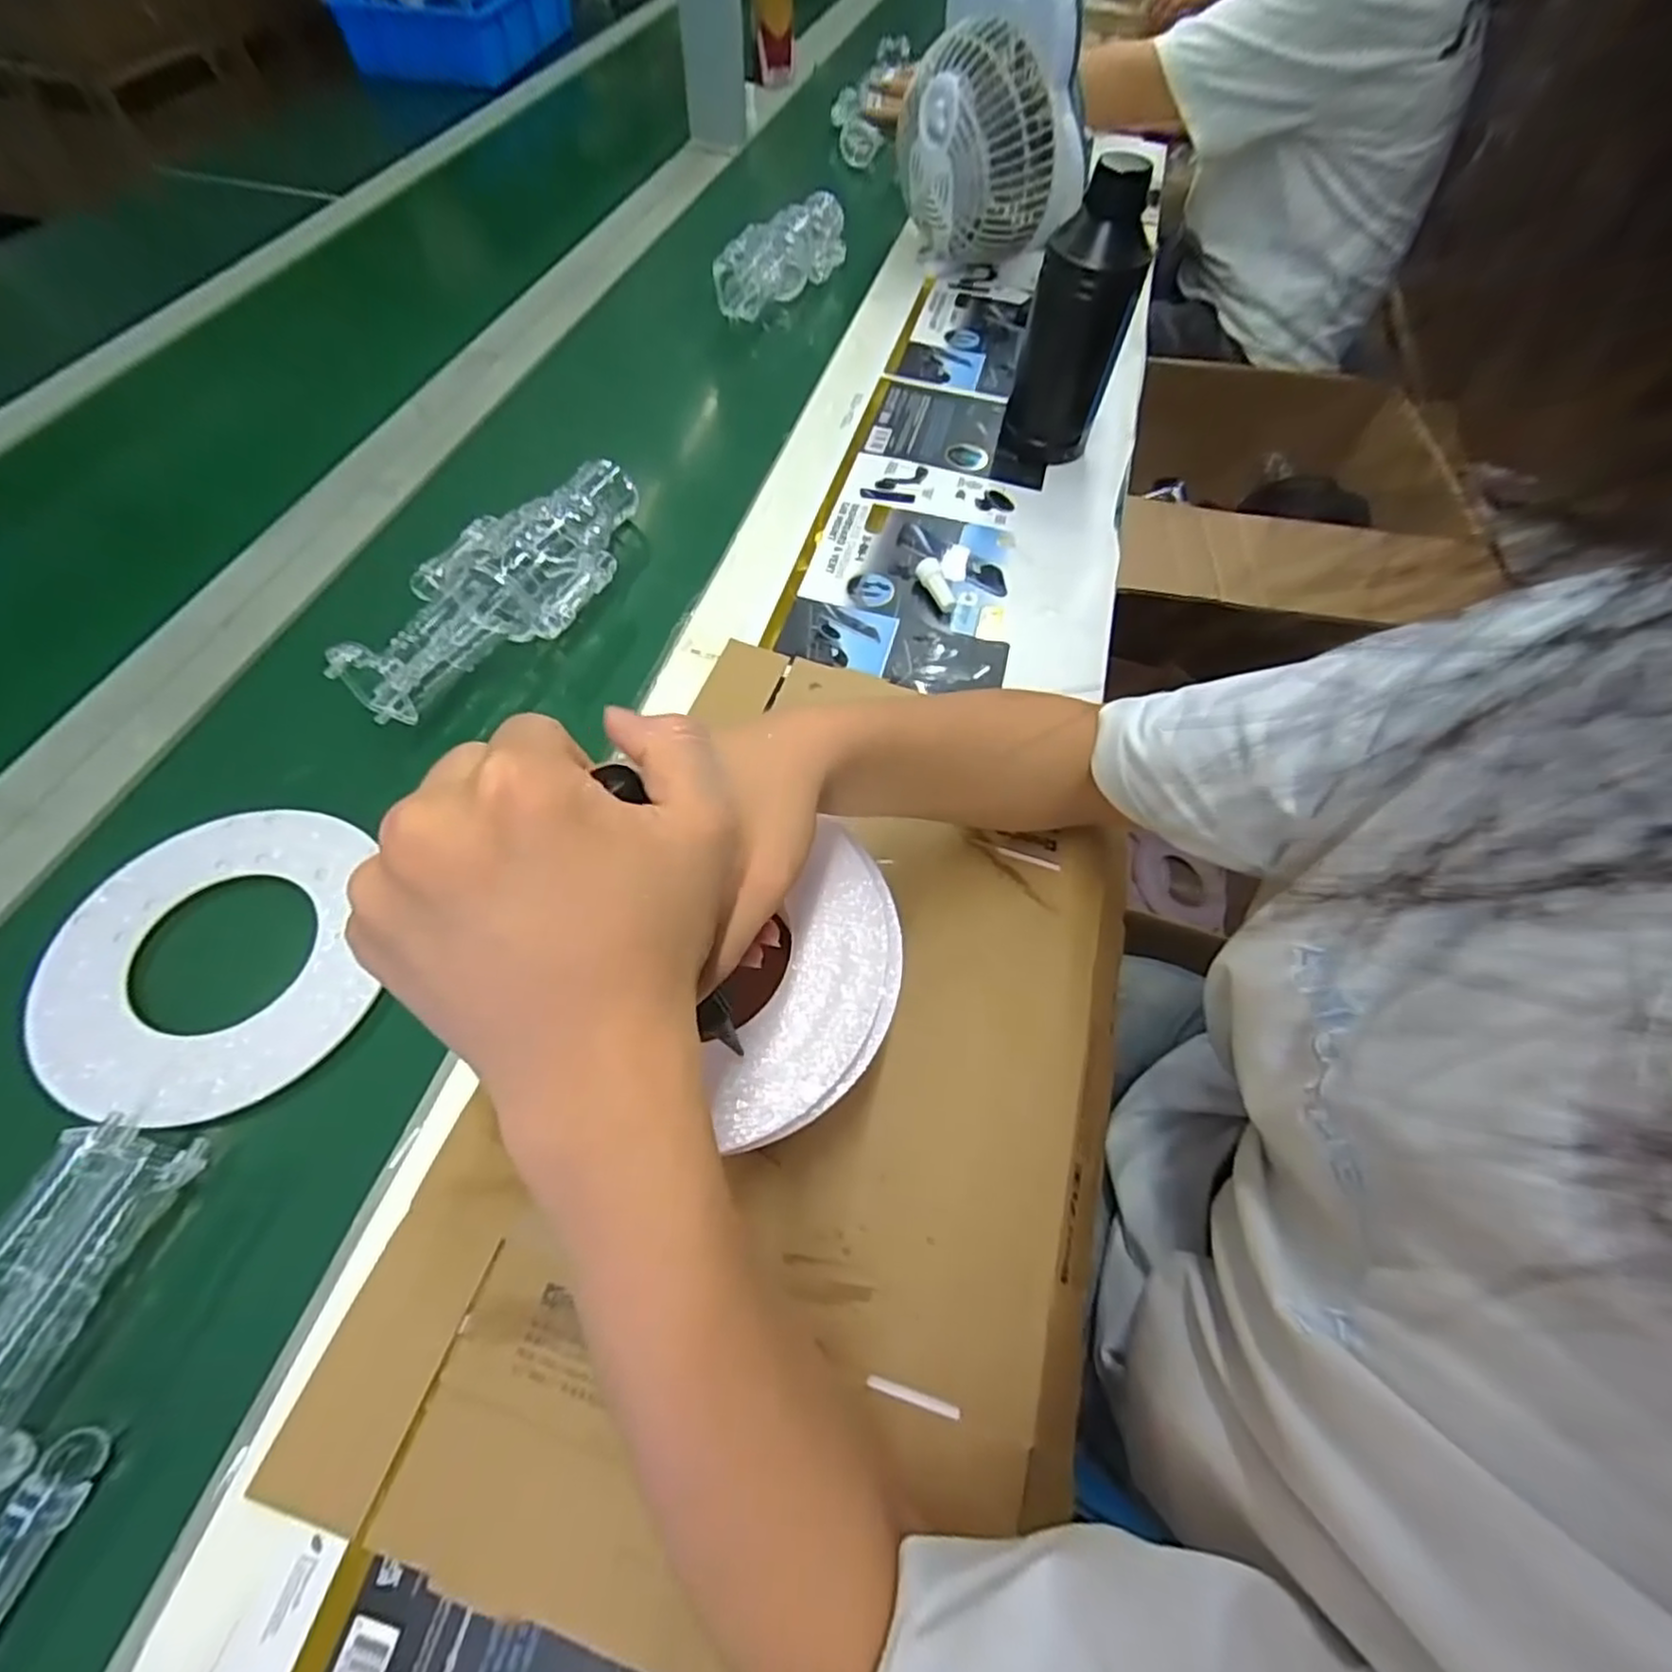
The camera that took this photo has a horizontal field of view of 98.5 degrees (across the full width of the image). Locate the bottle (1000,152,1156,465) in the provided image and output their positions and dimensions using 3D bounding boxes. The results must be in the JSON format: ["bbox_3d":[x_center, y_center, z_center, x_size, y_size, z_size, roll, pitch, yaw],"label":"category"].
[{"bbox_3d":[0.217,-0.460,0.654,0.084,0.220,0.069,11,59,4],"label":"bottle"}]

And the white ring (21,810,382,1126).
[{"bbox_3d":[-0.376,0.073,0.430,0.178,0.008,0.187,1,59,-2],"label":"white ring"}]

